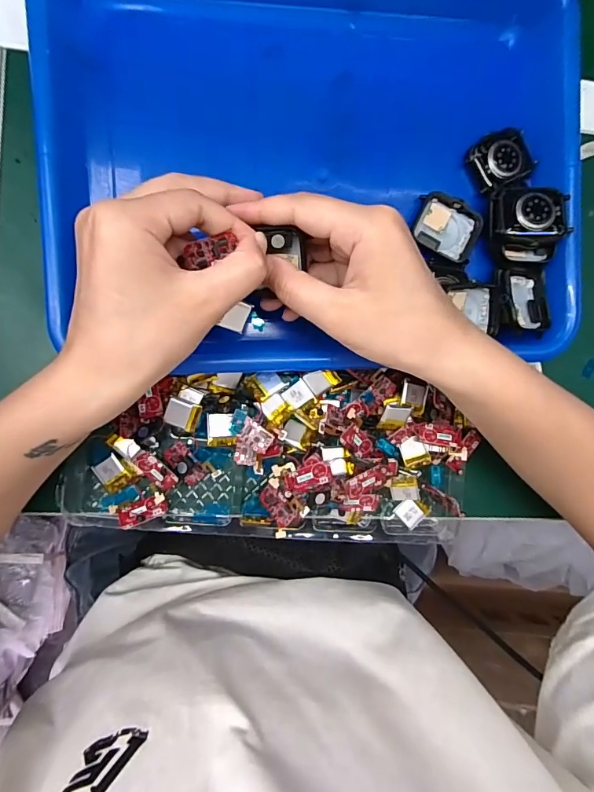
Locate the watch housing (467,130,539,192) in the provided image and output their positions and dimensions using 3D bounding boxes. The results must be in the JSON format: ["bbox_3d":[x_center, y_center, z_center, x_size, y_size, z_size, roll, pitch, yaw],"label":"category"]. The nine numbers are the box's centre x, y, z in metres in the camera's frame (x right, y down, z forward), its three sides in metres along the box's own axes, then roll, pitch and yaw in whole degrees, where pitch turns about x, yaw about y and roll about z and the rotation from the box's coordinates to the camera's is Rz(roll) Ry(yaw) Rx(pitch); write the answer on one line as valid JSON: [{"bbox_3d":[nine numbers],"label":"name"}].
[{"bbox_3d":[0.137,-0.158,0.291,0.044,0.006,0.038,-24,92,-8],"label":"watch housing"}]

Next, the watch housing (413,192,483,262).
[{"bbox_3d":[0.099,-0.112,0.289,0.042,0.007,0.035,25,86,-6],"label":"watch housing"}]

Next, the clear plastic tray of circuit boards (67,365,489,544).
[{"bbox_3d":[-0.010,0.036,0.286,0.261,0.039,0.117,3,88,-8],"label":"clear plastic tray of circuit boards"}]

